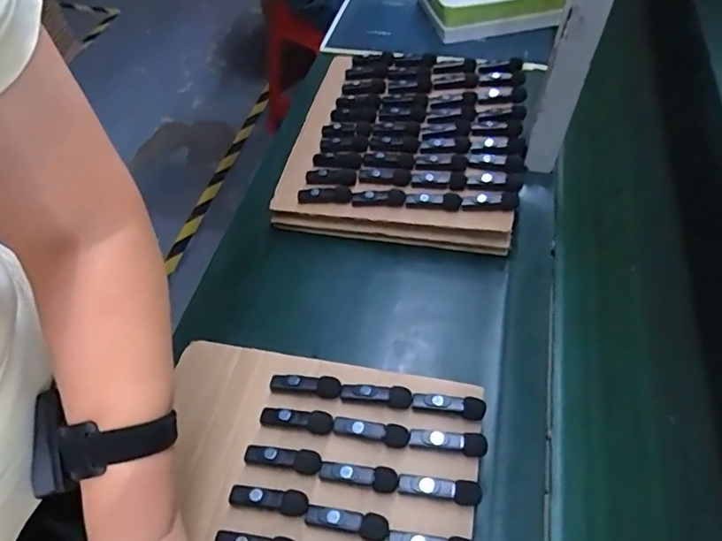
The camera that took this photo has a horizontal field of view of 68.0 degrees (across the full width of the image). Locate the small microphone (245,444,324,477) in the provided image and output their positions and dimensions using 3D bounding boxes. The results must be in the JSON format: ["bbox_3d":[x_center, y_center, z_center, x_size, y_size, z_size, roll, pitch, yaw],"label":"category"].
[{"bbox_3d":[-0.067,0.162,0.459,0.066,0.013,0.018,6,53,6],"label":"small microphone"}]

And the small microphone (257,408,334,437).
[{"bbox_3d":[-0.058,0.134,0.479,0.066,0.014,0.017,10,54,8],"label":"small microphone"}]

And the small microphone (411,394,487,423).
[{"bbox_3d":[0.078,0.121,0.477,0.063,0.018,0.017,9,53,7],"label":"small microphone"}]

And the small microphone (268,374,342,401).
[{"bbox_3d":[-0.052,0.108,0.502,0.067,0.013,0.019,9,54,8],"label":"small microphone"}]

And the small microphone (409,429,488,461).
[{"bbox_3d":[0.074,0.148,0.457,0.064,0.019,0.017,5,53,4],"label":"small microphone"}]

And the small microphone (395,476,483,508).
[{"bbox_3d":[0.063,0.179,0.433,0.066,0.021,0.017,5,53,4],"label":"small microphone"}]

